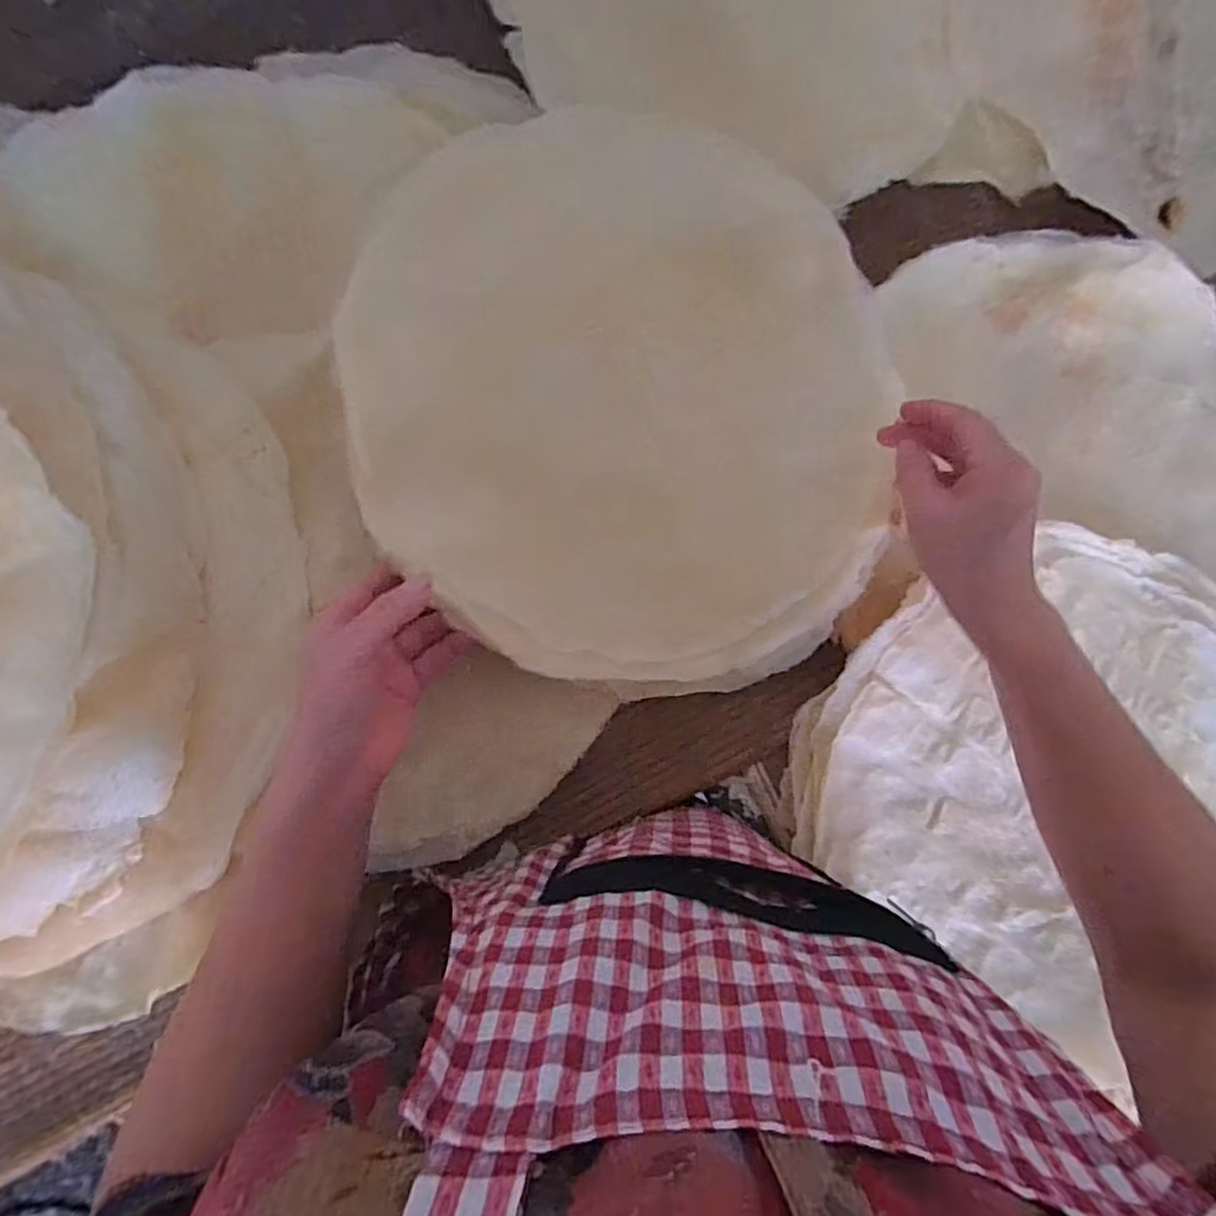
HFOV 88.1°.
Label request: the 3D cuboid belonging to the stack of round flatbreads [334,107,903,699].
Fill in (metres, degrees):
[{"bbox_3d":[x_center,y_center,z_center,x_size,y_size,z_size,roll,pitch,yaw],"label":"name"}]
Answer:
[{"bbox_3d":[0.016,-0.125,0.396,0.330,0.035,0.338,9,87,-7],"label":"stack of round flatbreads"}]

